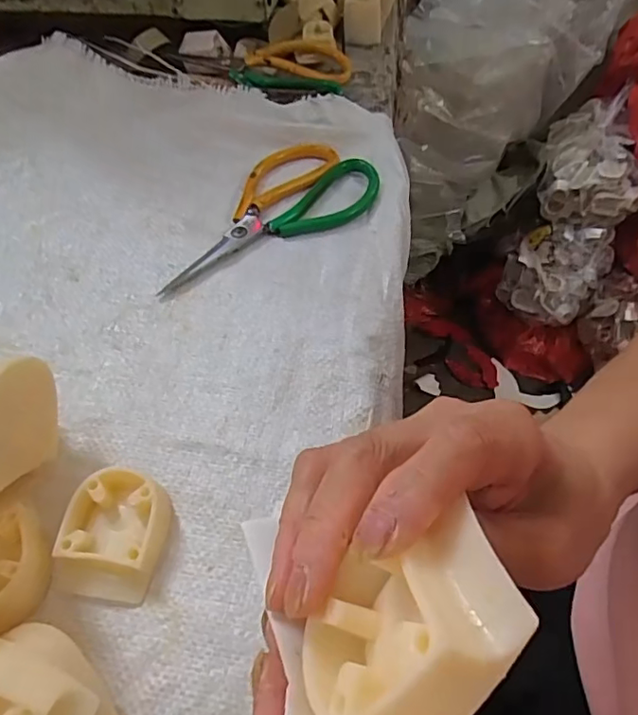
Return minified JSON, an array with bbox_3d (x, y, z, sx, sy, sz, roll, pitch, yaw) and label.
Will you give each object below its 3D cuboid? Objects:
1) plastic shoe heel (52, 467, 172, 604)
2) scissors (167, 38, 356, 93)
[{"bbox_3d":[-0.102,0.088,0.281,0.049,0.021,0.059,6,54,6],"label":"plastic shoe heel"},{"bbox_3d":[-0.054,-0.283,0.541,0.166,0.021,0.067,2,54,3],"label":"scissors"}]

